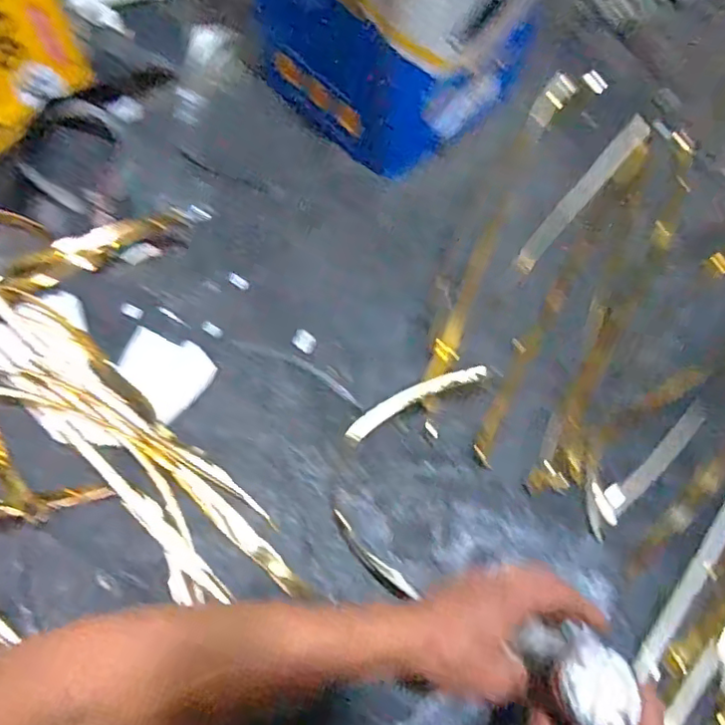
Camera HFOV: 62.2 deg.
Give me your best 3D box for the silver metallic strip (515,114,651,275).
[{"bbox_3d":[0.254,-0.195,0.692,0.026,0.007,0.244,39,79,17],"label":"silver metallic strip"}]

